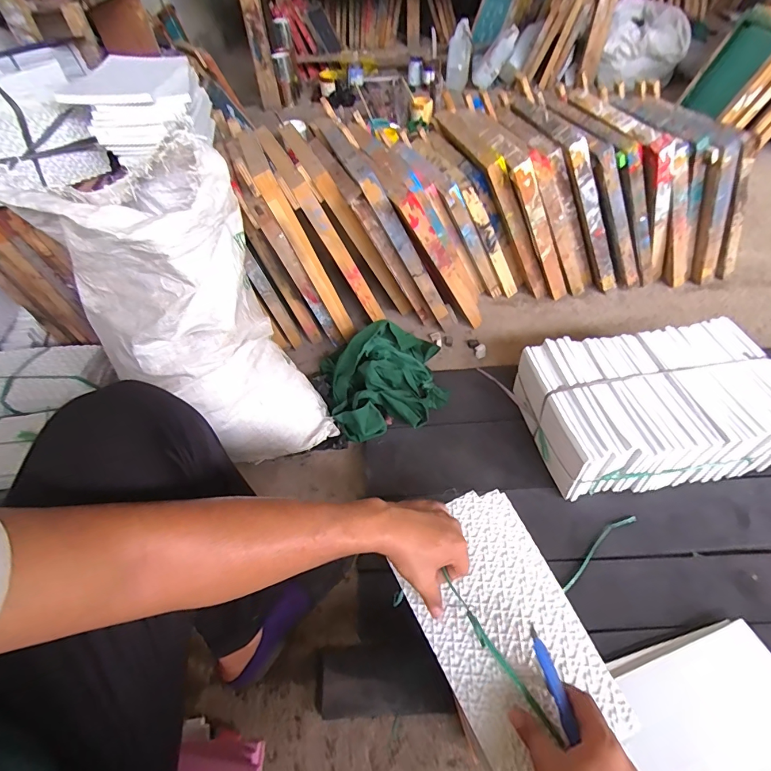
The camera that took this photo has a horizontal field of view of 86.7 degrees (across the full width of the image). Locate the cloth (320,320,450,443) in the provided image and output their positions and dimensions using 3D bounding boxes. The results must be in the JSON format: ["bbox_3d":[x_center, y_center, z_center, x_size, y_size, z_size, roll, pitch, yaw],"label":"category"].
[{"bbox_3d":[0.008,-0.011,0.964,0.290,0.124,0.259,-11,50,-5],"label":"cloth"}]

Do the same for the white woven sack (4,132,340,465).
[{"bbox_3d":[-0.350,-0.120,0.770,0.281,0.513,0.382,-30,55,-19],"label":"white woven sack"}]

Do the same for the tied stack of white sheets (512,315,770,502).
[{"bbox_3d":[0.547,0.043,0.853,0.477,0.155,0.297,-7,50,-1],"label":"tied stack of white sheets"}]

